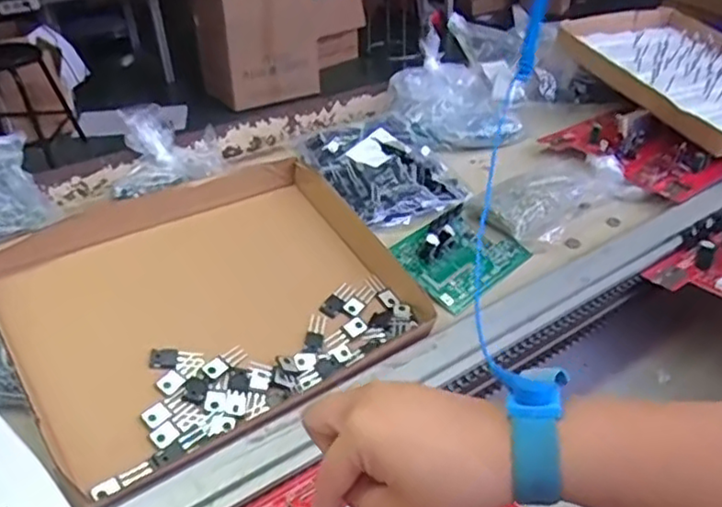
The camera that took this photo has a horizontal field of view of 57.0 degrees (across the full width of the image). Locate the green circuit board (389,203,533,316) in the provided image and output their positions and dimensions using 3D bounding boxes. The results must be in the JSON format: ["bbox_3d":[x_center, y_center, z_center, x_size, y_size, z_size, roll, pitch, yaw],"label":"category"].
[{"bbox_3d":[0.103,-0.003,0.667,0.129,0.033,0.091,-31,66,-35],"label":"green circuit board"}]

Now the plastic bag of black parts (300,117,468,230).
[{"bbox_3d":[0.022,-0.102,0.789,0.146,0.058,0.178,-18,33,-22],"label":"plastic bag of black parts"}]

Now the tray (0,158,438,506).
[{"bbox_3d":[-0.124,0.040,0.565,0.316,0.058,0.245,-22,58,-30],"label":"tray"}]

